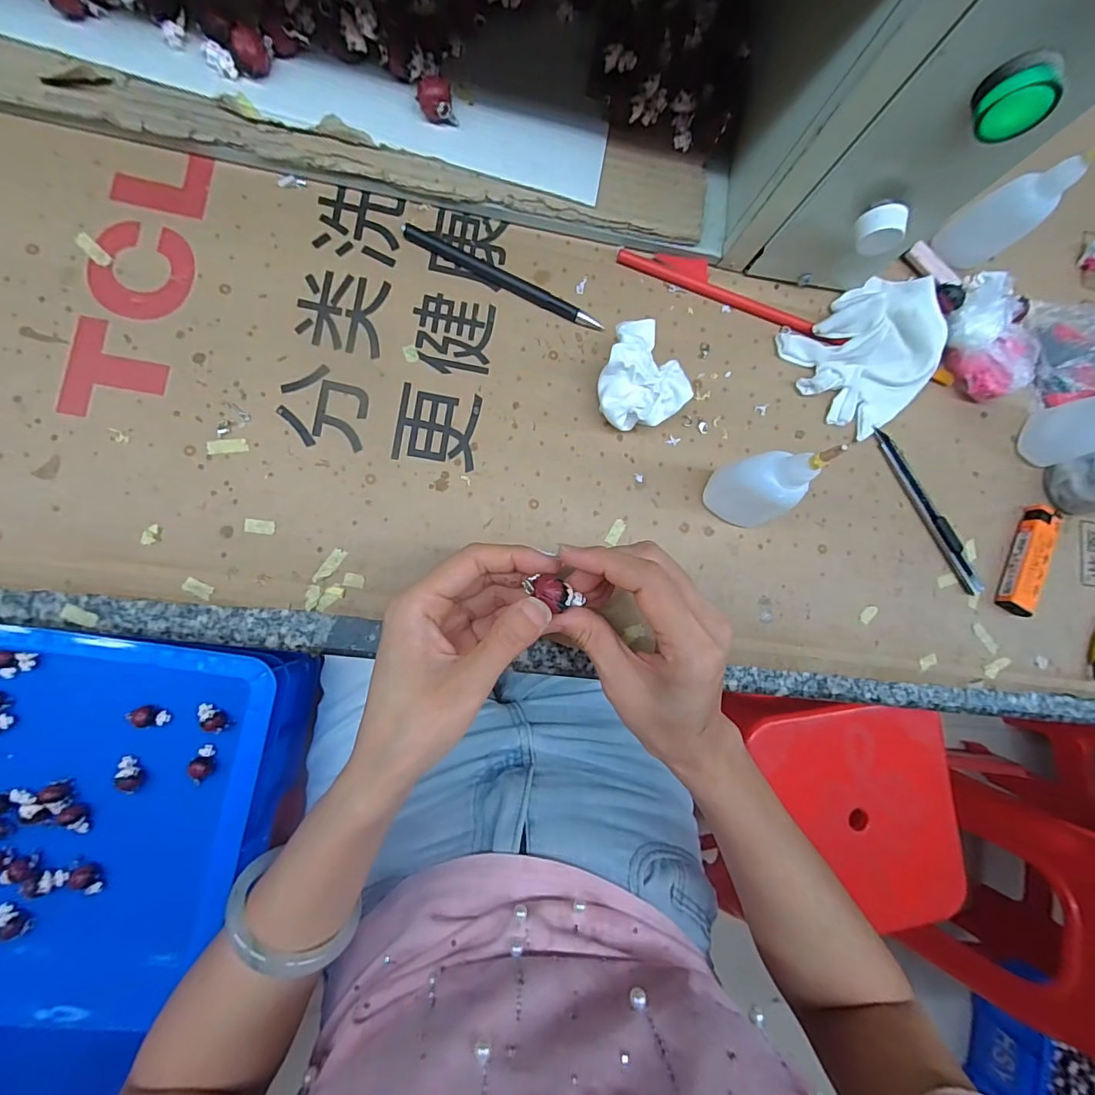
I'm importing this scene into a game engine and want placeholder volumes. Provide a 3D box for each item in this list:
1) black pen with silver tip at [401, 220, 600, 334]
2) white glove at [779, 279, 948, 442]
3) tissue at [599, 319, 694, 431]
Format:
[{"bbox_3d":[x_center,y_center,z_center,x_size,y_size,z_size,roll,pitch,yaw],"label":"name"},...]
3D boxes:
[{"bbox_3d":[-0.027,-0.173,0.316,0.136,0.010,0.012,25,86,-7],"label":"black pen with silver tip"},{"bbox_3d":[0.229,-0.136,0.339,0.114,0.020,0.090,-31,91,-10],"label":"white glove"},{"bbox_3d":[0.053,-0.105,0.308,0.053,0.037,0.065,-29,89,-11],"label":"tissue"}]

